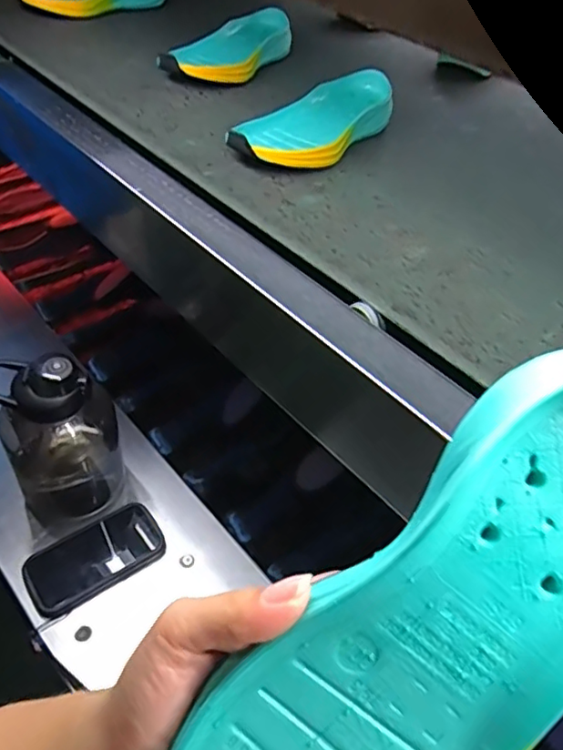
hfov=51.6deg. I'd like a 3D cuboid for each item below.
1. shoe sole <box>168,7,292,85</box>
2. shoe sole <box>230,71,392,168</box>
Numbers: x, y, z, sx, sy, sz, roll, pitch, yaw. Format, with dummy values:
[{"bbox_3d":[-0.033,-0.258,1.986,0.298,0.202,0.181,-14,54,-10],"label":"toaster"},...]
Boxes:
[{"bbox_3d":[-0.061,-0.402,0.717,0.084,0.050,0.201,23,47,16],"label":"shoe sole"},{"bbox_3d":[0.039,-0.258,0.591,0.085,0.041,0.217,31,50,22],"label":"shoe sole"}]

